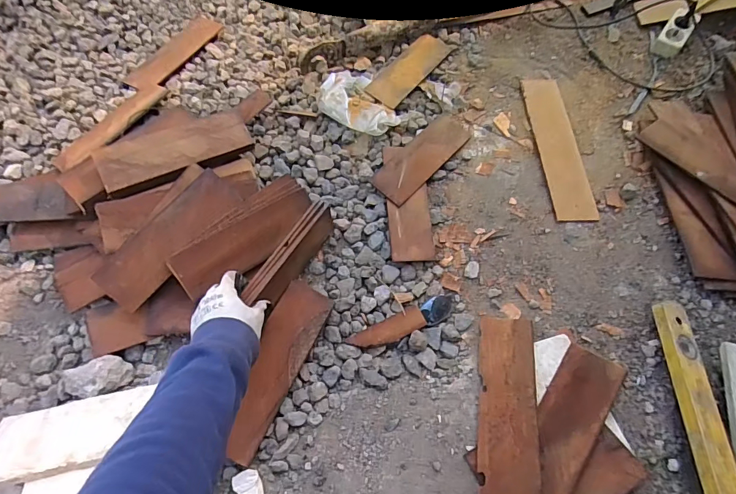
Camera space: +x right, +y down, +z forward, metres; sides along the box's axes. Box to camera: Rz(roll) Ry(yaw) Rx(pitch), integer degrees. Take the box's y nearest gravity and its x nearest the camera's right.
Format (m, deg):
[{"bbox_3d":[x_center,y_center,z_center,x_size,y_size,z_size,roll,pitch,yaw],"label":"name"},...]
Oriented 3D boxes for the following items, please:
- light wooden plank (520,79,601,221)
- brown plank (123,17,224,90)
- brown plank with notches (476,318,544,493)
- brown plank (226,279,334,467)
[{"bbox_3d":[0.380,-0.206,0.820,0.077,0.020,0.350,0,64,-3],"label":"light wooden plank"},{"bbox_3d":[-0.409,-0.419,0.870,0.079,0.015,0.250,25,65,9],"label":"brown plank"},{"bbox_3d":[0.188,0.261,0.546,0.079,0.009,0.347,0,55,16],"label":"brown plank with notches"},{"bbox_3d":[-0.135,0.170,0.587,0.073,0.010,0.251,28,67,-8],"label":"brown plank"}]

